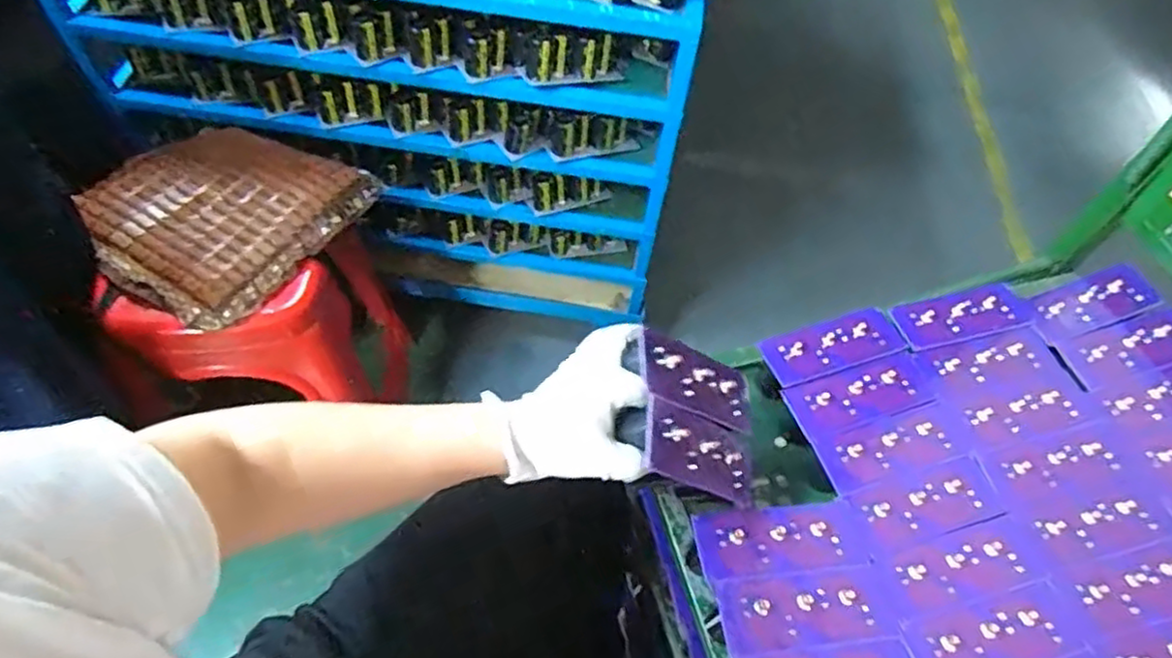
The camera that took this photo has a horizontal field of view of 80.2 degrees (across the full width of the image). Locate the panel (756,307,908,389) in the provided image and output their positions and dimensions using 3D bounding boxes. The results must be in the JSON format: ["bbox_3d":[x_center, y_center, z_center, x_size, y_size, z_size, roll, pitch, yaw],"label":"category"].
[{"bbox_3d":[0.237,0.015,0.662,0.134,0.010,0.050,-14,59,-14],"label":"panel"}]

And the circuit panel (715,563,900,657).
[{"bbox_3d":[0.168,0.213,0.528,0.129,0.005,0.054,-6,57,-9],"label":"circuit panel"}]

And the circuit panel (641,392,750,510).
[{"bbox_3d":[0.089,0.095,0.530,0.123,0.010,0.054,27,69,-37],"label":"circuit panel"}]

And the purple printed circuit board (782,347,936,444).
[{"bbox_3d":[0.251,0.060,0.639,0.137,0.004,0.053,-16,59,-15],"label":"purple printed circuit board"}]

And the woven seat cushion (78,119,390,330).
[{"bbox_3d":[-0.475,-0.157,0.908,0.292,0.033,0.292,30,61,15],"label":"woven seat cushion"}]

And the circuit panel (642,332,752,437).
[{"bbox_3d":[0.091,0.045,0.547,0.126,0.009,0.054,27,59,-35],"label":"circuit panel"}]

